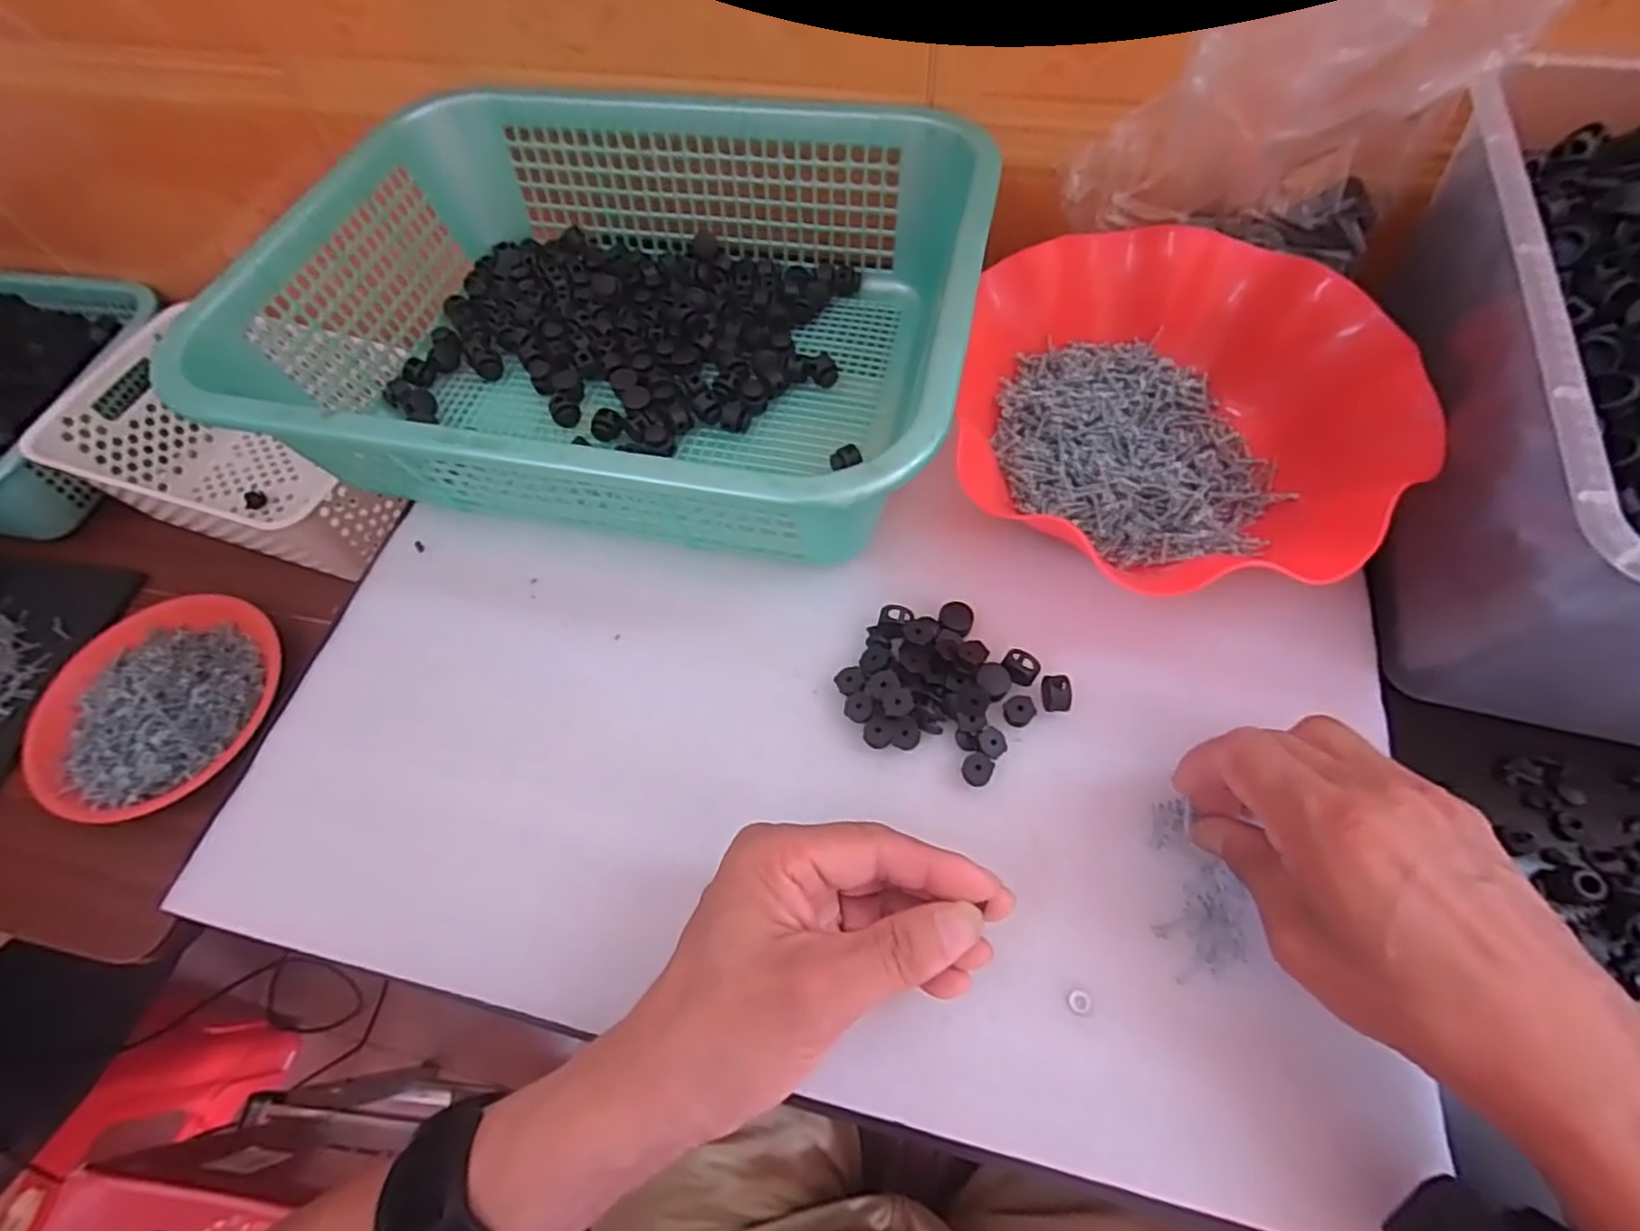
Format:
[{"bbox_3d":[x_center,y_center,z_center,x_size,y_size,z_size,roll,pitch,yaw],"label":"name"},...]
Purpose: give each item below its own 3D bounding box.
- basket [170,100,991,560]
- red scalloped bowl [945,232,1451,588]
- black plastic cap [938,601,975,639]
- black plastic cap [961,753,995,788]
[{"bbox_3d":[-0.110,-0.179,0.402,0.384,0.099,0.295,9,65,8],"label":"basket"},{"bbox_3d":[0.179,-0.112,0.365,0.201,0.067,0.199,-1,64,3],"label":"red scalloped bowl"},{"bbox_3d":[0.068,0.001,0.350,0.016,0.004,0.017,-1,64,3],"label":"black plastic cap"},{"bbox_3d":[0.071,0.069,0.314,0.013,0.007,0.013,-1,64,3],"label":"black plastic cap"}]

